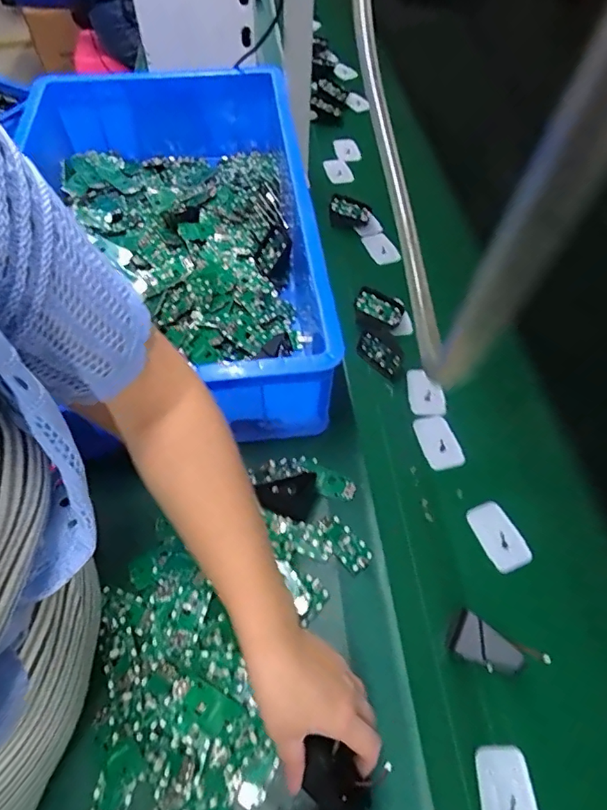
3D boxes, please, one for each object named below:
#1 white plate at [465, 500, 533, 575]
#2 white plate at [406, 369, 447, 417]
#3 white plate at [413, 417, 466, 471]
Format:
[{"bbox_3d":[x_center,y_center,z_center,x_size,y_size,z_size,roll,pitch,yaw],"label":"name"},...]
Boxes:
[{"bbox_3d":[0.212,0.141,0.542,0.042,0.008,0.074,-20,54,-15],"label":"white plate"},{"bbox_3d":[0.159,-0.017,0.651,0.042,0.009,0.067,-12,71,14],"label":"white plate"},{"bbox_3d":[0.166,0.045,0.610,0.044,0.006,0.072,-11,52,-8],"label":"white plate"}]

